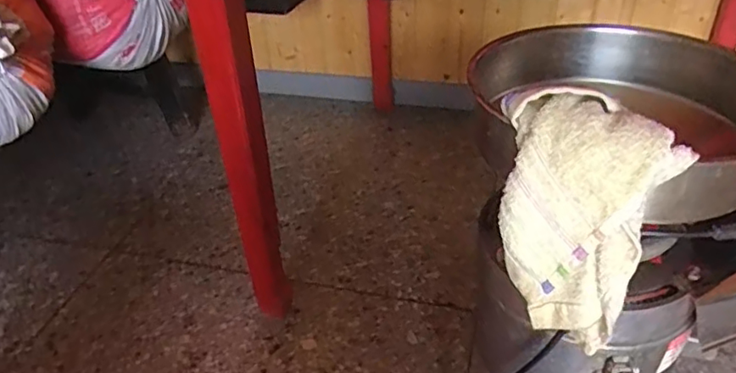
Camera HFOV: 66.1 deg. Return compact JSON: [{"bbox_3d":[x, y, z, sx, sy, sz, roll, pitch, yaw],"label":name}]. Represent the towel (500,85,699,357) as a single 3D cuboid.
[{"bbox_3d":[0.151,0.032,0.414,0.116,0.179,0.081,8,38,16],"label":"towel"}]

